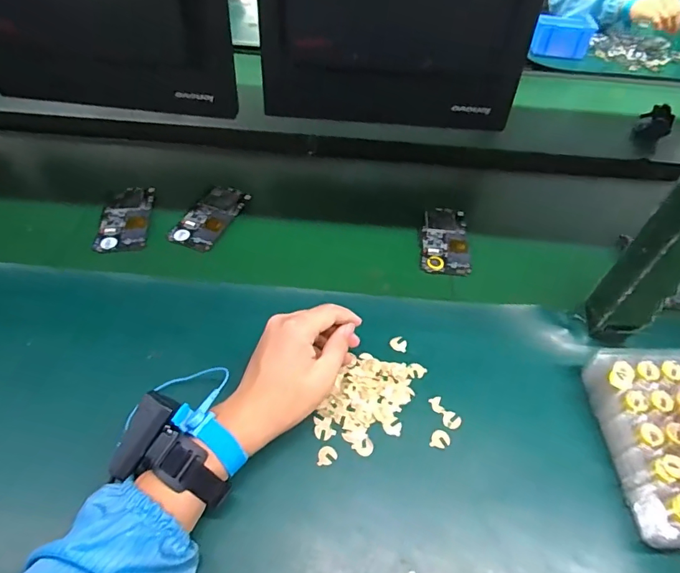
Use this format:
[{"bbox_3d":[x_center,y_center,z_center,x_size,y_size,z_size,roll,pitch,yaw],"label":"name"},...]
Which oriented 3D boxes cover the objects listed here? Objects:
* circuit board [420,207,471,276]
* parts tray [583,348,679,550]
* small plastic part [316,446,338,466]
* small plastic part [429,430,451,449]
[{"bbox_3d":[0.143,-0.067,0.632,0.063,0.010,0.126,4,53,2],"label":"circuit board"},{"bbox_3d":[0.322,0.143,0.431,0.130,0.040,0.177,2,53,0],"label":"parts tray"},{"bbox_3d":[-0.012,0.160,0.434,0.018,0.004,0.017,-3,53,-4],"label":"small plastic part"},{"bbox_3d":[0.099,0.150,0.448,0.018,0.004,0.020,20,55,14],"label":"small plastic part"}]

